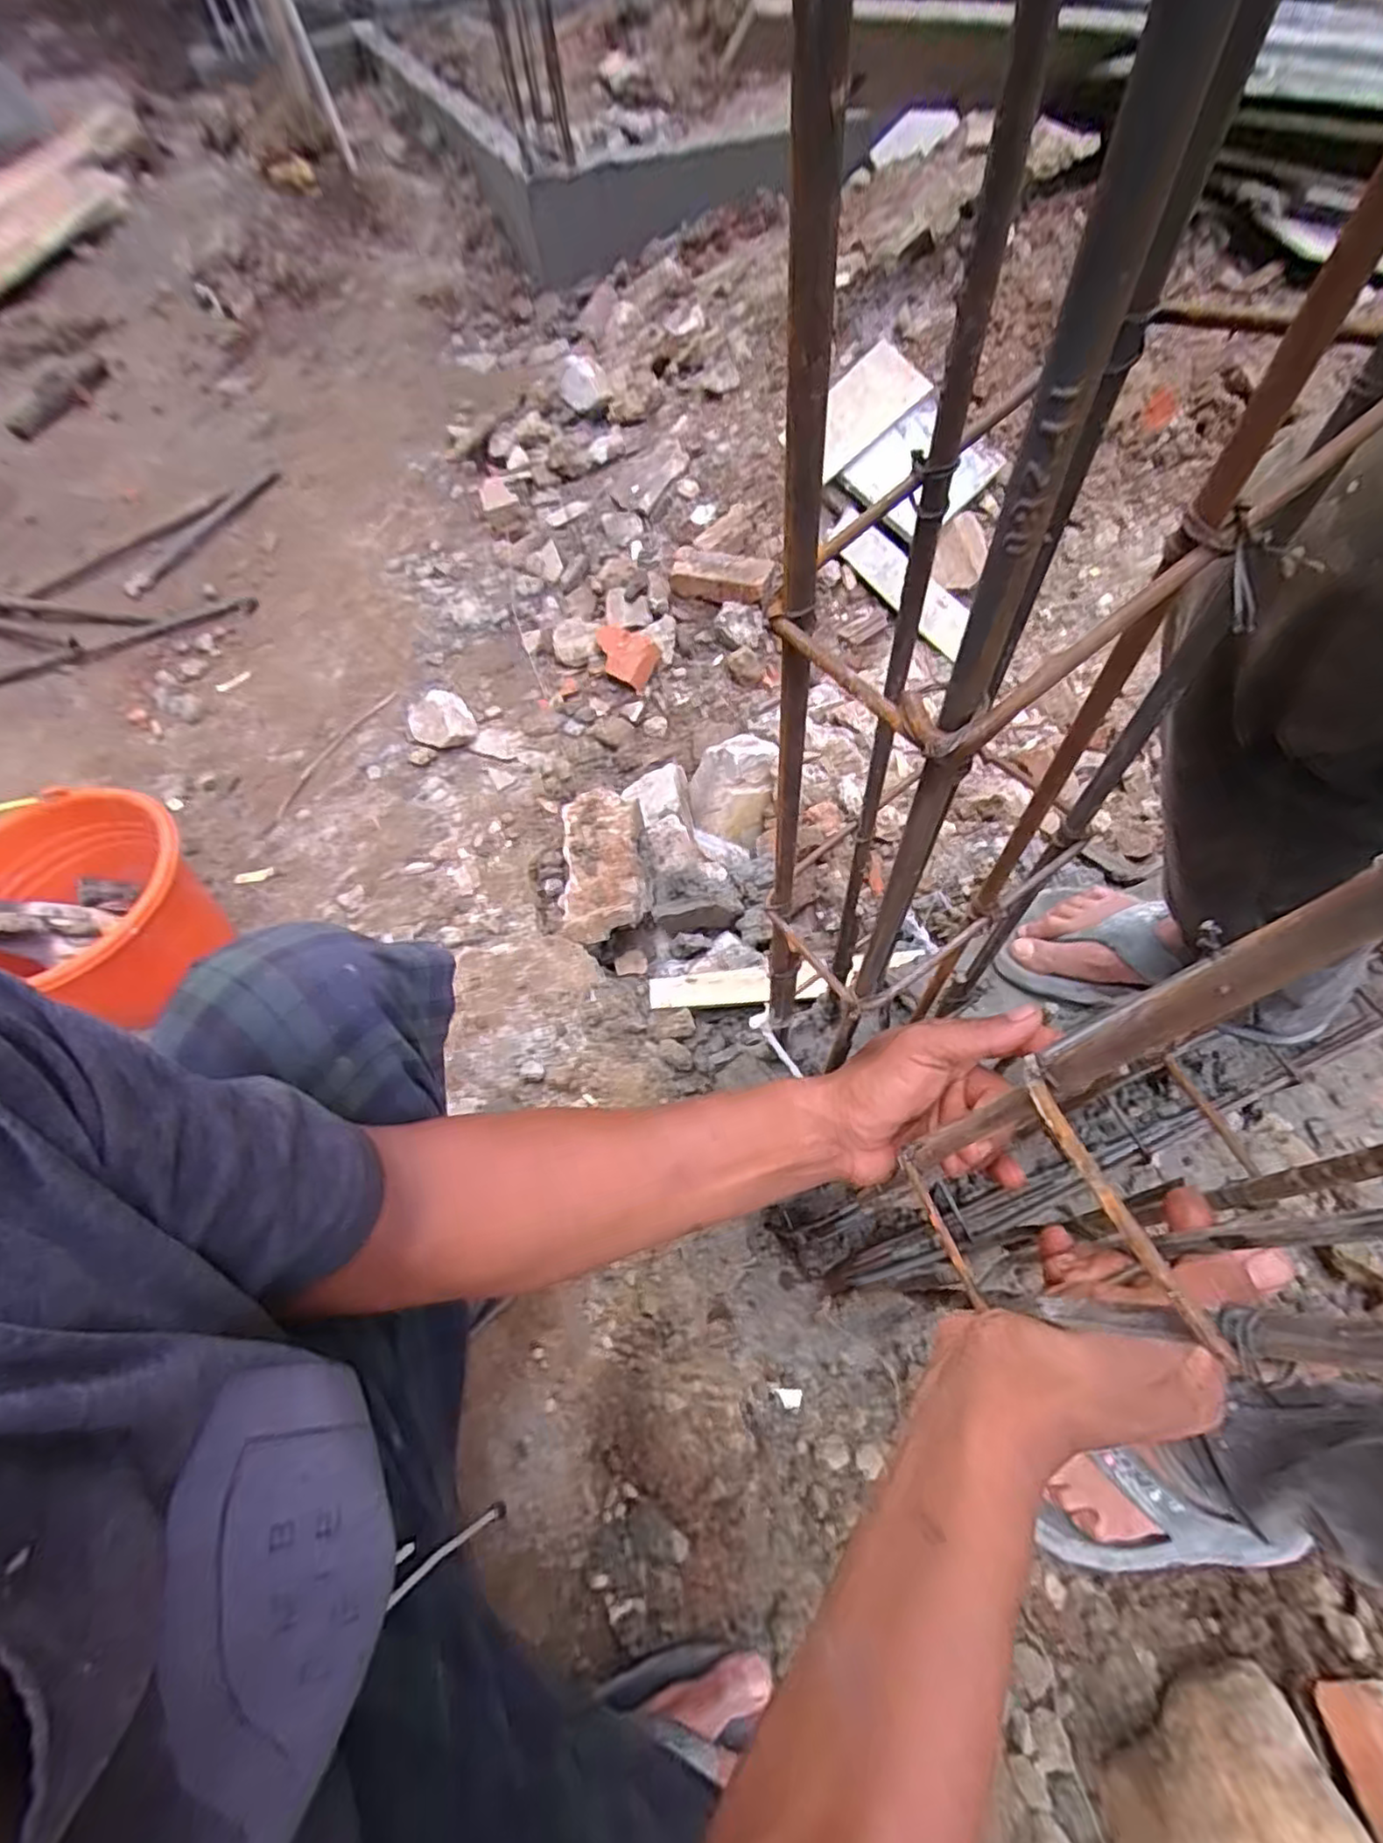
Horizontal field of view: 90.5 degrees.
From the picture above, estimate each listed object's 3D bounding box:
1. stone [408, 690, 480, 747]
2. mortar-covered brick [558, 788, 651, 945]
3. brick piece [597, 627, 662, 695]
[{"bbox_3d":[-0.396,-0.316,1.087,0.095,0.049,0.092,-1,60,2],"label":"stone"},{"bbox_3d":[-0.117,-0.070,0.911,0.110,0.068,0.205,-6,60,-1],"label":"mortar-covered brick"},{"bbox_3d":[-0.112,-0.440,1.127,0.127,0.045,0.079,26,64,17],"label":"brick piece"}]

